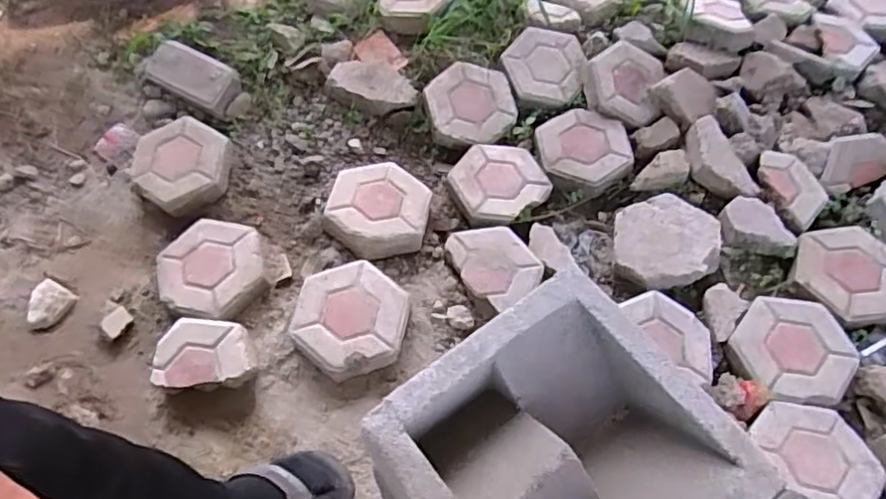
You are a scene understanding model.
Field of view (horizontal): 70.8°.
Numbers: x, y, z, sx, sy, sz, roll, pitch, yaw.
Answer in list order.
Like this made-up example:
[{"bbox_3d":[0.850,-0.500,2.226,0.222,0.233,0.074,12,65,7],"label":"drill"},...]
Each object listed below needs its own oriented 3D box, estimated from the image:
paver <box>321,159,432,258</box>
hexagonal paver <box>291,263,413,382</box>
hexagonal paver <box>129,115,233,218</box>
[{"bbox_3d":[-0.132,-0.085,1.279,0.205,0.051,0.219,9,58,6],"label":"paver"},{"bbox_3d":[-0.170,0.124,1.156,0.205,0.052,0.214,8,58,5],"label":"hexagonal paver"},{"bbox_3d":[-0.562,-0.180,1.340,0.208,0.061,0.211,-13,68,7],"label":"hexagonal paver"}]

